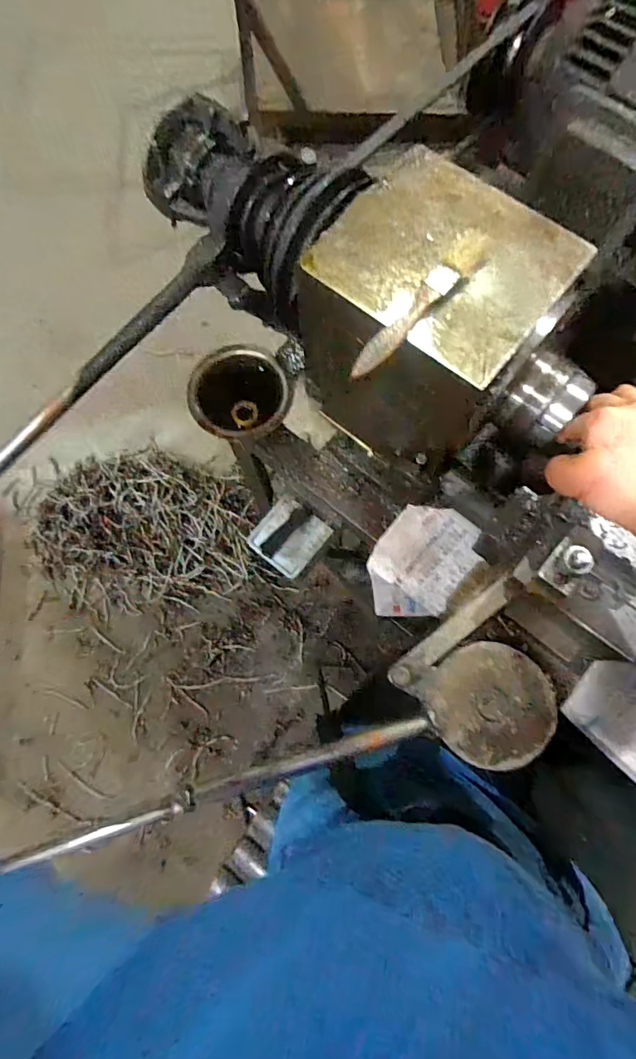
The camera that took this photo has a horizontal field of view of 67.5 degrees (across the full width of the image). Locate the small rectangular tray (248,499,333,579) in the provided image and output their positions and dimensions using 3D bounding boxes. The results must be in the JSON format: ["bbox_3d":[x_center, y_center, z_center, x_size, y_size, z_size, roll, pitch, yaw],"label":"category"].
[{"bbox_3d":[-0.043,0.008,0.675,0.091,0.033,0.091,37,79,10],"label":"small rectangular tray"}]

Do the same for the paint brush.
[{"bbox_3d":[0.075,-0.167,0.350,0.023,0.009,0.153,40,79,10],"label":"paint brush"}]

